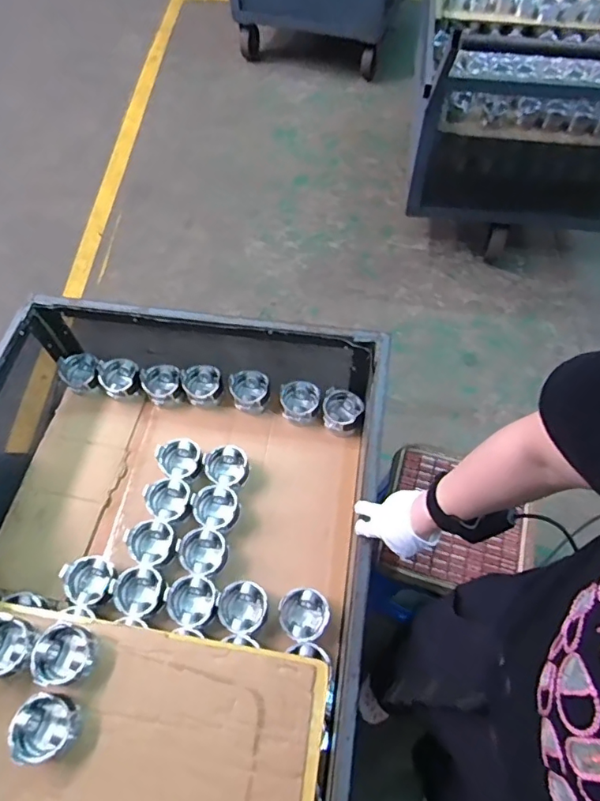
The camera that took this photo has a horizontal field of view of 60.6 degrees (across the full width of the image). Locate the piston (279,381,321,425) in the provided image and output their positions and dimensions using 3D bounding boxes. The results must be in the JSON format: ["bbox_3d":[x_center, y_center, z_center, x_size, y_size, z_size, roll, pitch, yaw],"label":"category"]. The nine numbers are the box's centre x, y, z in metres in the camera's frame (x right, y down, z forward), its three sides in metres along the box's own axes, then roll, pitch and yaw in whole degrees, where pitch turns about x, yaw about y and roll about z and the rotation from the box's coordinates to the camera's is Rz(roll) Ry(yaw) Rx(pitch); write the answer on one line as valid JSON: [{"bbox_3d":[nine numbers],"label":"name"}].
[{"bbox_3d":[0.001,0.004,1.146,0.089,0.048,0.091,-1,61,1],"label":"piston"}]

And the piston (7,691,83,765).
[{"bbox_3d":[-0.382,0.494,0.780,0.093,0.067,0.087,7,61,5],"label":"piston"}]

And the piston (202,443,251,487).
[{"bbox_3d":[-0.144,0.135,1.058,0.080,0.070,0.086,-1,61,1],"label":"piston"}]

